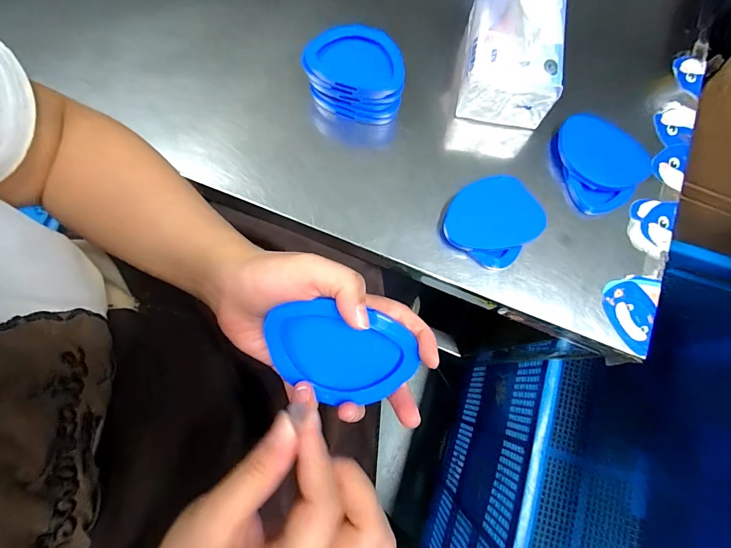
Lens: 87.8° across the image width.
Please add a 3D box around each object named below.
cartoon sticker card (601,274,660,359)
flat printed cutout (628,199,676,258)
[{"bbox_3d":[0.253,0.033,0.365,0.050,0.004,0.076,24,75,5],"label":"cartoon sticker card"},{"bbox_3d":[0.293,-0.049,0.389,0.046,0.004,0.060,14,78,1],"label":"flat printed cutout"}]

